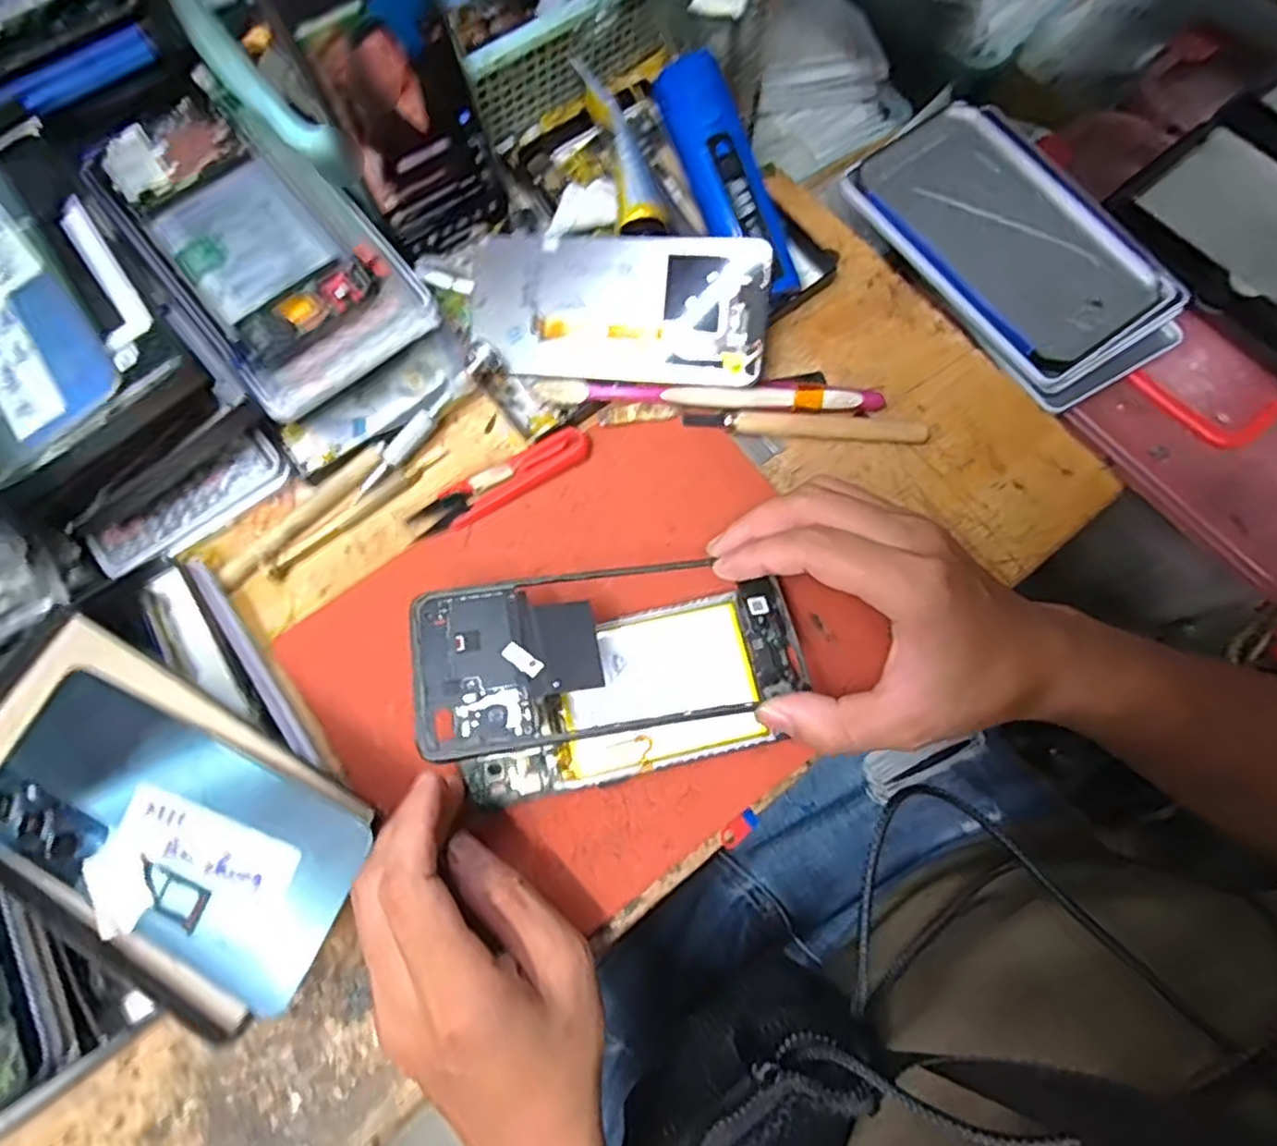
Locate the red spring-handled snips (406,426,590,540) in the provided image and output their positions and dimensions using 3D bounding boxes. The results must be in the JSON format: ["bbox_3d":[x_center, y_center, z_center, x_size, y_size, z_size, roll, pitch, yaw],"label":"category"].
[{"bbox_3d":[-0.073,-0.049,0.372,0.099,0.007,0.025,-30,76,-8],"label":"red spring-handled snips"}]

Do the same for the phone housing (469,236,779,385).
[{"bbox_3d":[-0.012,-0.142,0.378,0.157,0.006,0.074,5,97,11],"label":"phone housing"}]

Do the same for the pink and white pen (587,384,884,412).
[{"bbox_3d":[0.053,-0.094,0.381,0.157,0.011,0.012,1,74,0],"label":"pink and white pen"}]

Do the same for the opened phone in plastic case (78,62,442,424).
[{"bbox_3d":[-0.193,-0.170,0.363,0.100,0.030,0.178,-39,78,-10],"label":"opened phone in plastic case"}]

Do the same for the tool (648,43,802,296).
[{"bbox_3d":[0.050,-0.213,0.383,0.039,0.026,0.132,-29,94,-8],"label":"tool"}]

